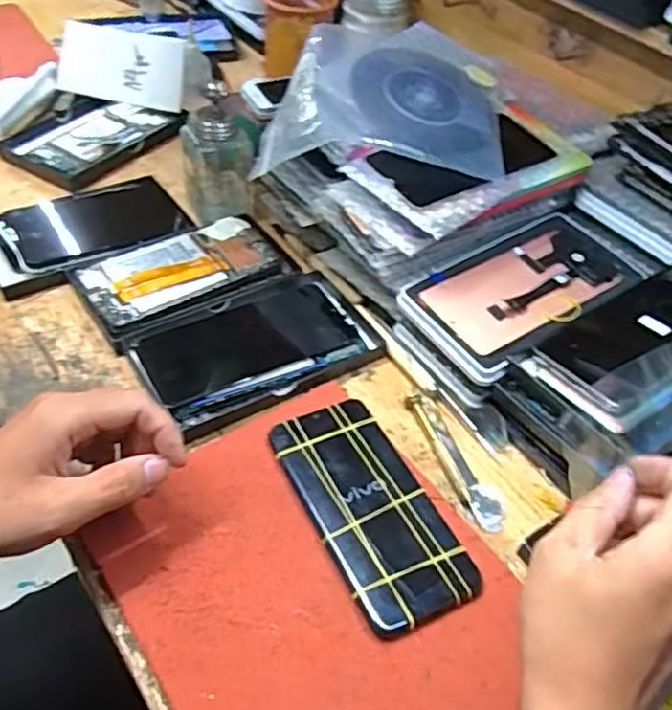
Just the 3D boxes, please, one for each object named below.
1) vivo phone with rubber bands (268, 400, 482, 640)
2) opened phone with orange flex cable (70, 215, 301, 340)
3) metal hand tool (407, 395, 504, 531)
[{"bbox_3d":[0.022,0.096,0.436,0.076,0.010,0.159,-20,54,-21],"label":"vivo phone with rubber bands"},{"bbox_3d":[-0.125,-0.071,0.567,0.169,0.015,0.087,-25,56,-25],"label":"opened phone with orange flex cable"},{"bbox_3d":[0.087,0.074,0.480,0.028,0.011,0.114,-14,52,-17],"label":"metal hand tool"}]

